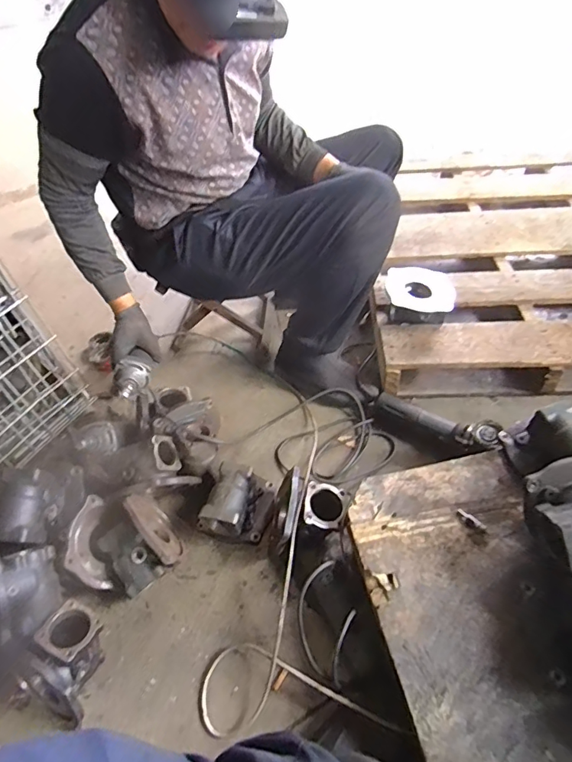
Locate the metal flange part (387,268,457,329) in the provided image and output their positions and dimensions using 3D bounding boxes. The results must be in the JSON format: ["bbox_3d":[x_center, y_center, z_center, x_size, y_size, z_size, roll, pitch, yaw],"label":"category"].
[{"bbox_3d":[0.321,-0.205,1.129,0.158,0.074,0.124,6,51,10],"label":"metal flange part"}]

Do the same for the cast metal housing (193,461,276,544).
[{"bbox_3d":[-0.085,0.236,0.904,0.107,0.097,0.151,14,53,17],"label":"cast metal housing"}]

